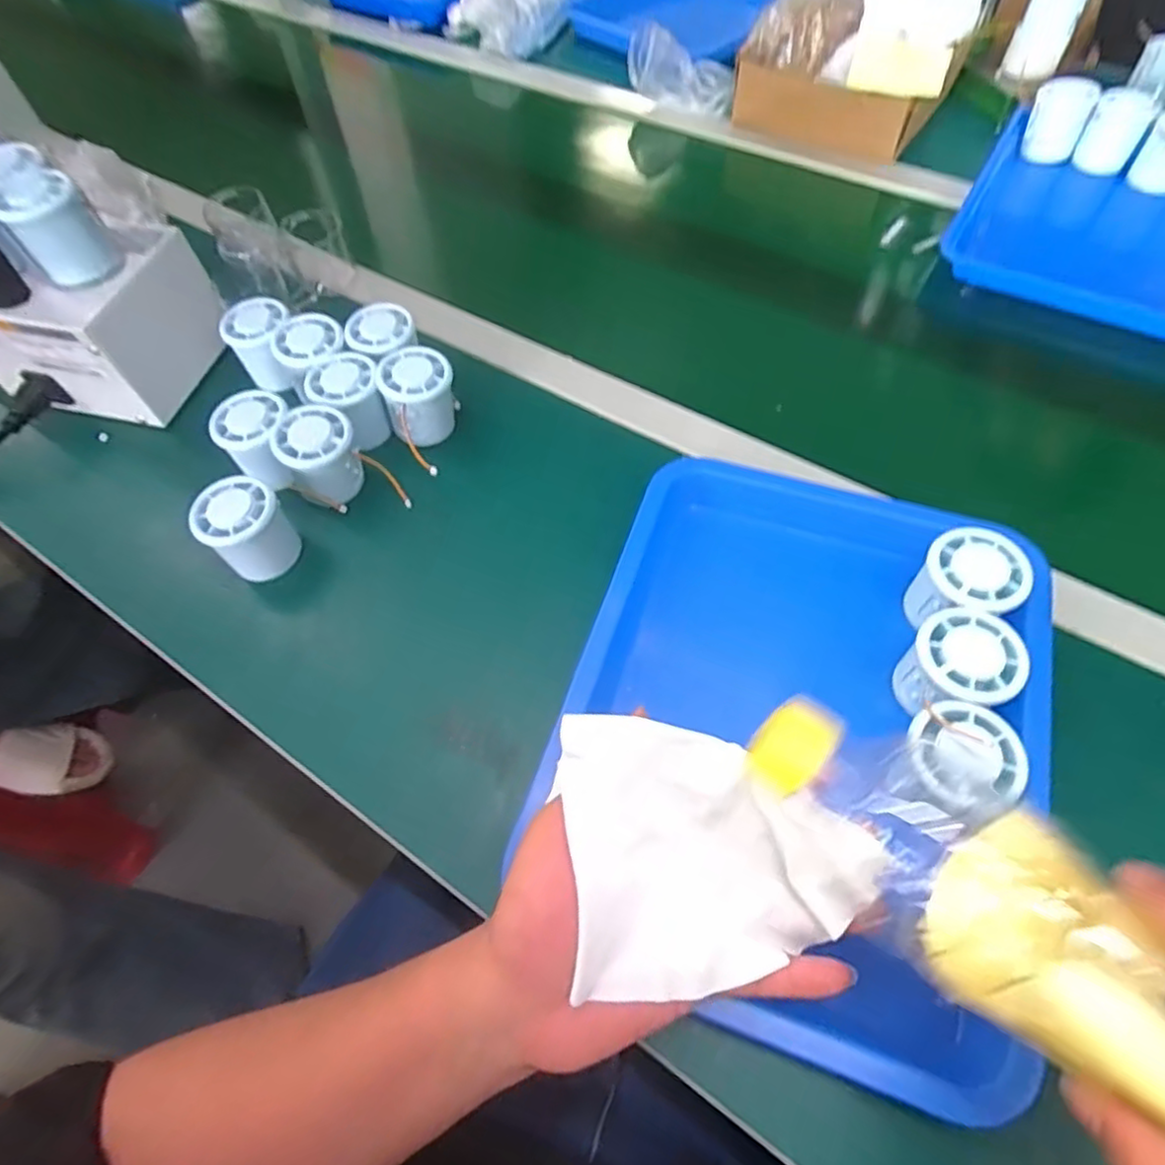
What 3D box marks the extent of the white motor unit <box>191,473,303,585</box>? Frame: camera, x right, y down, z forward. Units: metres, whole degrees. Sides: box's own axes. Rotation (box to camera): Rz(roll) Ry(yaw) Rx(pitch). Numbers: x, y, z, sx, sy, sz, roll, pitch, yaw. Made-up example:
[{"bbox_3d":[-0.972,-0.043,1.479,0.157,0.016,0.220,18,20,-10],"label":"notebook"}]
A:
[{"bbox_3d":[-0.240,-0.037,0.479,0.050,0.059,0.053,-1,59,2],"label":"white motor unit"}]

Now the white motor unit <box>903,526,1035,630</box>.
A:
[{"bbox_3d":[0.240,0.004,0.419,0.058,0.051,0.055,-1,59,2],"label":"white motor unit"}]

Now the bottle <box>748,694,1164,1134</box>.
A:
[{"bbox_3d":[0.139,0.109,0.217,0.188,0.049,0.053,41,69,16],"label":"bottle"}]

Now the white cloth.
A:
[{"bbox_3d":[0.052,0.125,0.289,0.133,0.028,0.112,10,82,-2],"label":"white cloth"}]

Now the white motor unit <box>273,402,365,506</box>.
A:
[{"bbox_3d":[-0.200,-0.098,0.509,0.054,0.055,0.059,-1,59,2],"label":"white motor unit"}]

